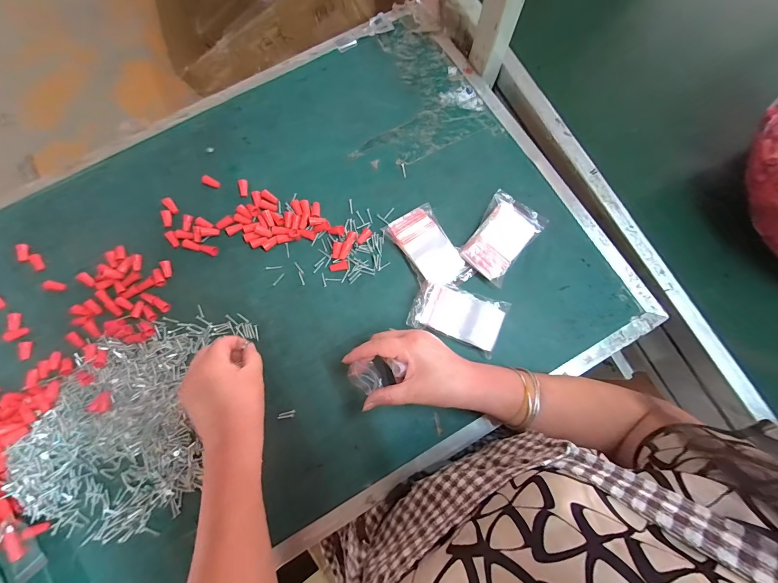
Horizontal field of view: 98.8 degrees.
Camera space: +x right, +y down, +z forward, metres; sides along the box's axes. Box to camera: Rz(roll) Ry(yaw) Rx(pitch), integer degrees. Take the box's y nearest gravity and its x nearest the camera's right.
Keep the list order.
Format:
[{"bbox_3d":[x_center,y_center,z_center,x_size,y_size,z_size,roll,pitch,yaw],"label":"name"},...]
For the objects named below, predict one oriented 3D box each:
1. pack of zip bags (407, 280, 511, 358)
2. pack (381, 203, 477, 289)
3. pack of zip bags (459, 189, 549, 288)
[{"bbox_3d":[0.084,0.028,0.403,0.107,0.016,0.062,21,79,6],"label":"pack of zip bags"},{"bbox_3d":[0.051,-0.054,0.428,0.066,0.016,0.113,-31,79,-5],"label":"pack"},{"bbox_3d":[0.144,-0.072,0.425,0.070,0.022,0.114,36,81,9],"label":"pack of zip bags"}]

